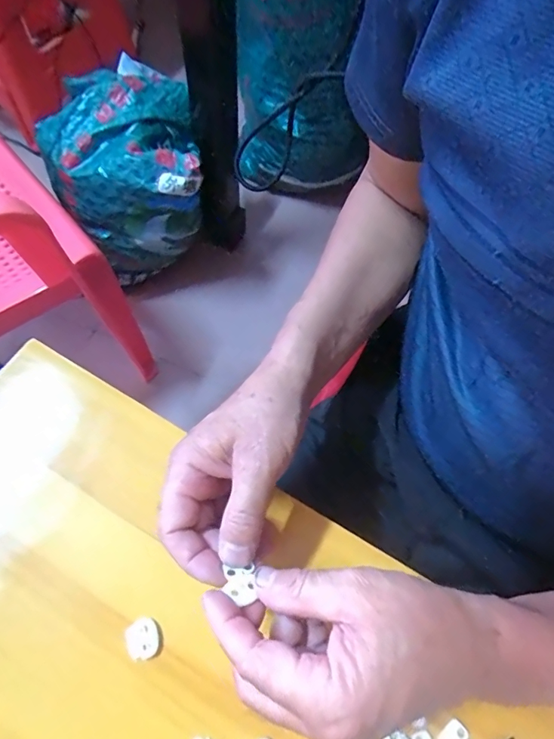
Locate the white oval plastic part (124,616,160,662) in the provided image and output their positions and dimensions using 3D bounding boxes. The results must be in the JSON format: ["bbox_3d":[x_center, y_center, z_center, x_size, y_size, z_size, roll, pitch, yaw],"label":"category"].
[{"bbox_3d":[-0.087,0.174,0.289,0.021,0.004,0.023,-14,68,-10],"label":"white oval plastic part"}]

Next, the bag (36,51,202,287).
[{"bbox_3d":[-0.273,-0.356,0.843,0.254,0.262,0.261,-15,68,-10],"label":"bag"}]

